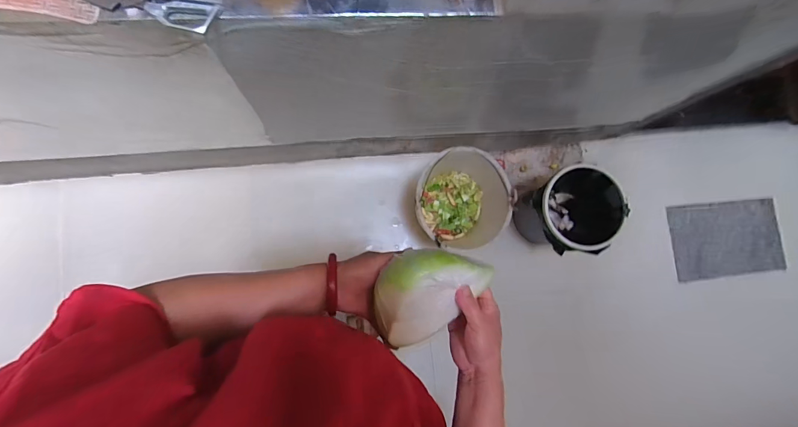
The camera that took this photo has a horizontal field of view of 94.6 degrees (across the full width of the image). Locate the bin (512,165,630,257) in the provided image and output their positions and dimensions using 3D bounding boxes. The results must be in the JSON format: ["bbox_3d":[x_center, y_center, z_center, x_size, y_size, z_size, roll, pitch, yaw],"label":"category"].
[{"bbox_3d":[0.575,0.002,1.323,0.312,0.325,0.288,-11,85,-7],"label":"bin"}]

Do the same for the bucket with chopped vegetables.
[{"bbox_3d":[0.197,-0.038,1.276,0.300,0.283,0.305,1,84,-6],"label":"bucket with chopped vegetables"}]

